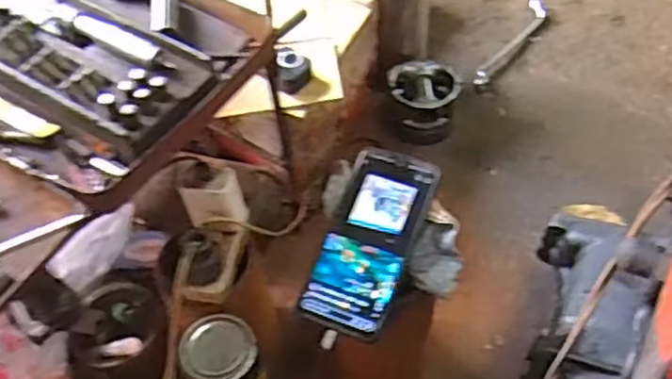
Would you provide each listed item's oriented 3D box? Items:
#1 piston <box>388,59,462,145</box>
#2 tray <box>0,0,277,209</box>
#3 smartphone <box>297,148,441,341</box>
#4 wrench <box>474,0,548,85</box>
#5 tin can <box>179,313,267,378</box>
[{"bbox_3d":[0.120,-0.118,0.980,0.095,0.070,0.102,-9,52,-5],"label":"piston"},{"bbox_3d":[-0.236,-0.134,0.577,0.356,0.039,0.218,28,59,23],"label":"tray"},{"bbox_3d":[0.030,0.045,0.626,0.077,0.016,0.164,18,72,16],"label":"smartphone"},{"bbox_3d":[0.272,-0.224,1.087,0.035,0.025,0.225,26,58,21],"label":"wrench"},{"bbox_3d":[-0.102,0.192,0.699,0.067,0.164,0.070,-1,52,2],"label":"tin can"}]

